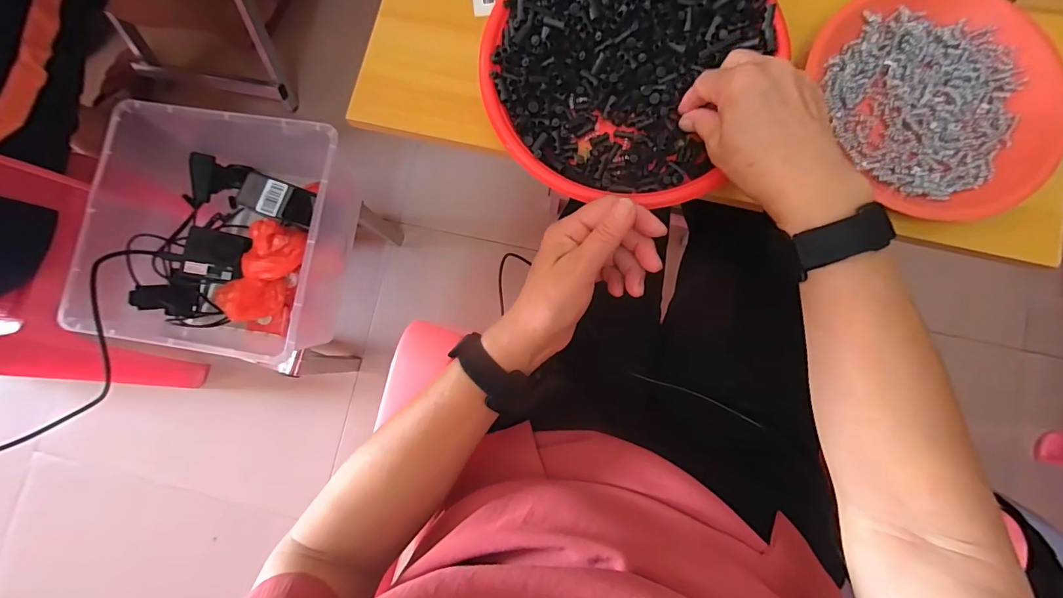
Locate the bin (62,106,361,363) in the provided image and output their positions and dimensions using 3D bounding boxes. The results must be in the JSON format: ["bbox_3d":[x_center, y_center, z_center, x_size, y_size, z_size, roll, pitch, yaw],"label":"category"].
[{"bbox_3d":[-0.404,-0.090,0.632,0.298,0.168,0.330,8,84,4],"label":"bin"}]

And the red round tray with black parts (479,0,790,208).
[{"bbox_3d":[0.070,-0.194,0.363,0.212,0.036,0.226,0,83,3],"label":"red round tray with black parts"}]

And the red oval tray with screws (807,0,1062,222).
[{"bbox_3d":[0.330,-0.164,0.357,0.168,0.033,0.190,-25,83,0],"label":"red oval tray with screws"}]

